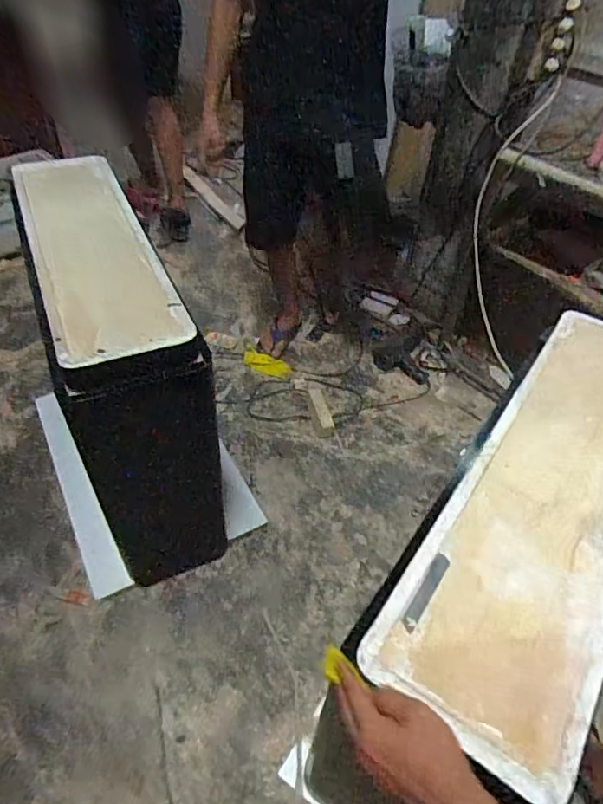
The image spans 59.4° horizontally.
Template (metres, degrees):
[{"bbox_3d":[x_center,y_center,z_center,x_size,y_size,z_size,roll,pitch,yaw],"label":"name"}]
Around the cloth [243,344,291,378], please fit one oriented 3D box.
[{"bbox_3d":[-0.124,-0.135,1.800,0.183,0.011,0.085,24,49,18],"label":"cloth"}]

